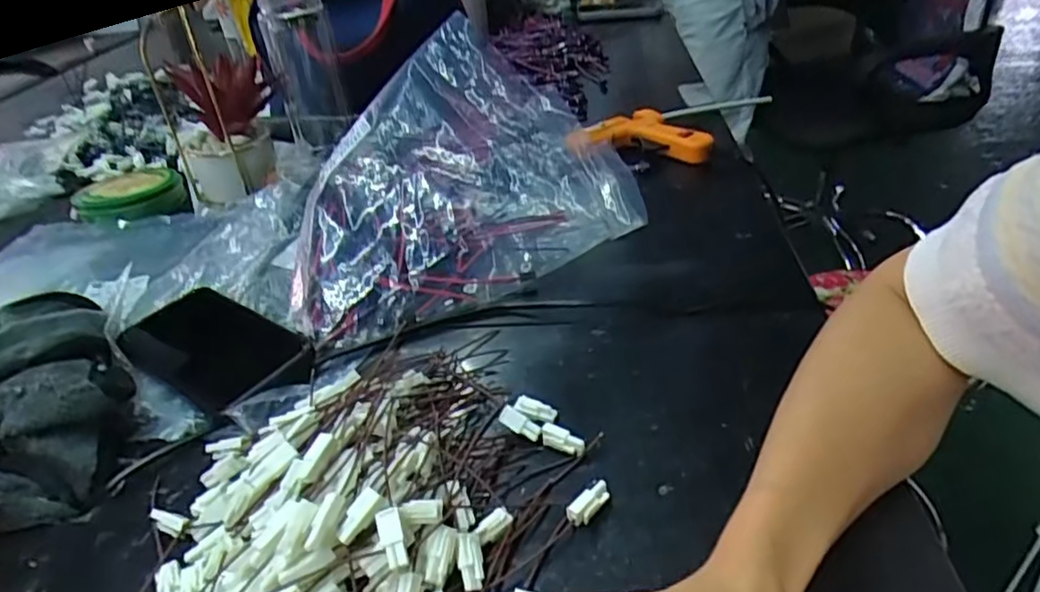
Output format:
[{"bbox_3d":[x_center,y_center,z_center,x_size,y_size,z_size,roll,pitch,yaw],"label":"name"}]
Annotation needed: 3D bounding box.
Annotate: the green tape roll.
[{"bbox_3d":[-0.395,-0.106,0.655,0.100,0.023,0.080,-17,37,-13],"label":"green tape roll"}]

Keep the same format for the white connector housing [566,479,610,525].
[{"bbox_3d":[0.035,0.105,0.326,0.026,0.012,0.011,-31,42,-29],"label":"white connector housing"}]

